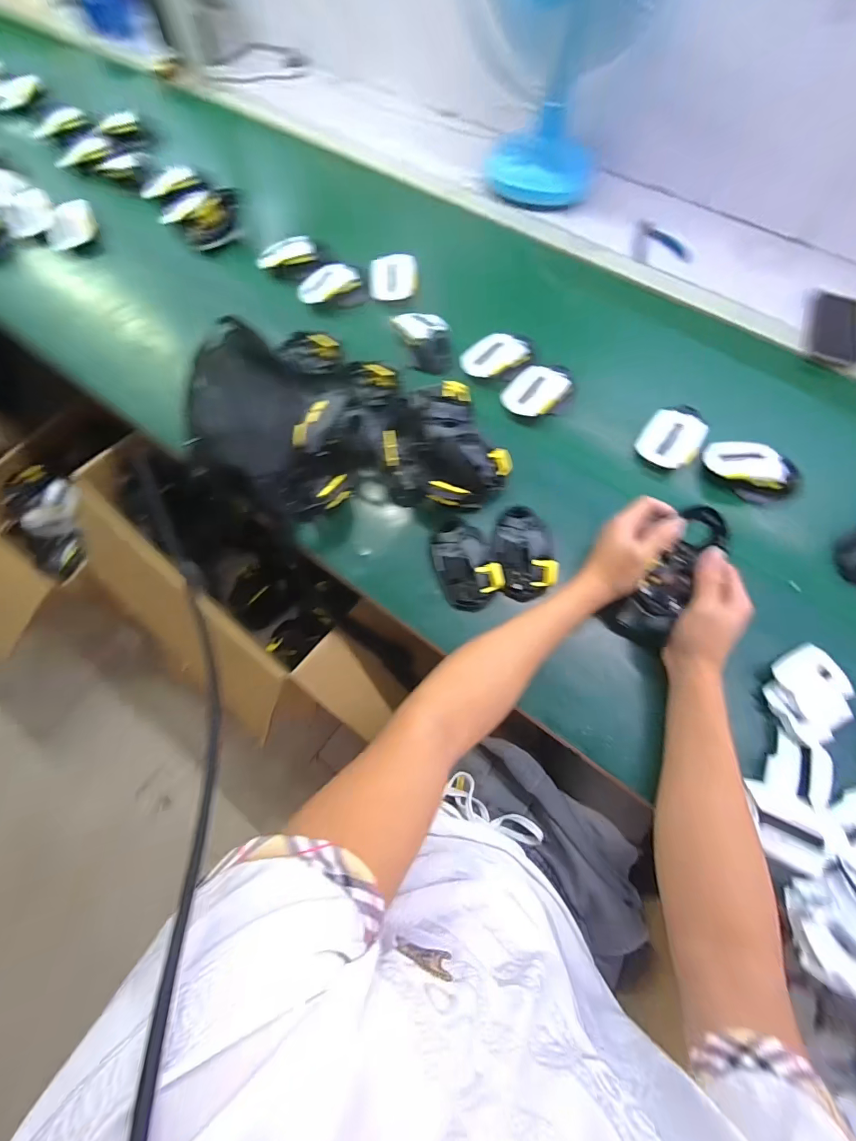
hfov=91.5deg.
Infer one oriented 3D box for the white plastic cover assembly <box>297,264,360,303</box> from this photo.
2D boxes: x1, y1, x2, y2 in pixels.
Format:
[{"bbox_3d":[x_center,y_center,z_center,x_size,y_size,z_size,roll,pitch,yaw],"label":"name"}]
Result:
[{"bbox_3d":[-0.157,-0.460,0.663,0.100,0.022,0.048,-24,68,-10],"label":"white plastic cover assembly"}]

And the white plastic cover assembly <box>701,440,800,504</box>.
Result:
[{"bbox_3d":[0.425,-0.130,0.556,0.103,0.048,0.065,32,85,28],"label":"white plastic cover assembly"}]

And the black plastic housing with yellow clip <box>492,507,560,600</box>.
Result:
[{"bbox_3d":[0.117,-0.027,0.498,0.076,0.035,0.116,-2,66,0],"label":"black plastic housing with yellow clip"}]

